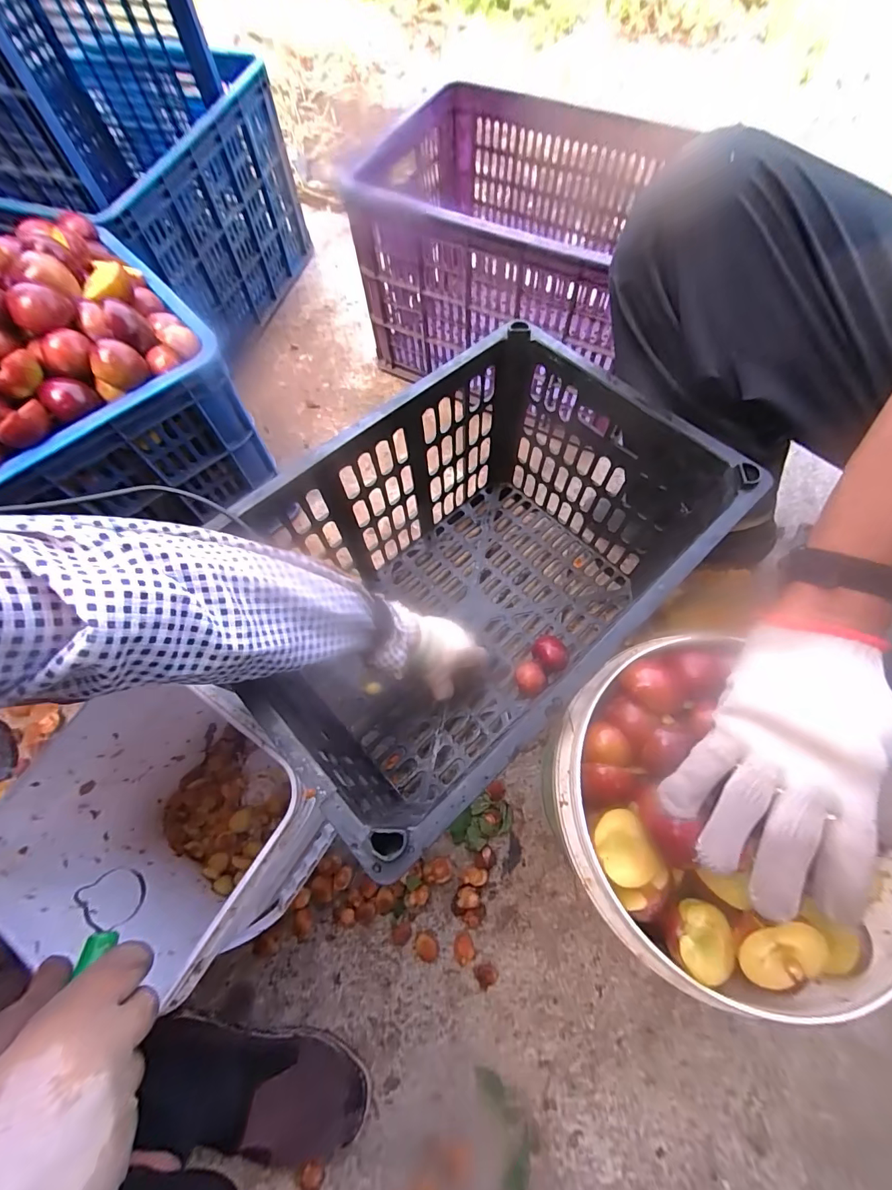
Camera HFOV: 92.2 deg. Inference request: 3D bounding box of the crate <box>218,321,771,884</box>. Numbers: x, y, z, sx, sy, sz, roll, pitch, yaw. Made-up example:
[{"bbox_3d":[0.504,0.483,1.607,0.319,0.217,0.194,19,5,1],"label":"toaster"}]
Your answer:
[{"bbox_3d":[0.031,-0.028,0.540,0.488,0.291,0.344,-39,71,-14],"label":"crate"}]

